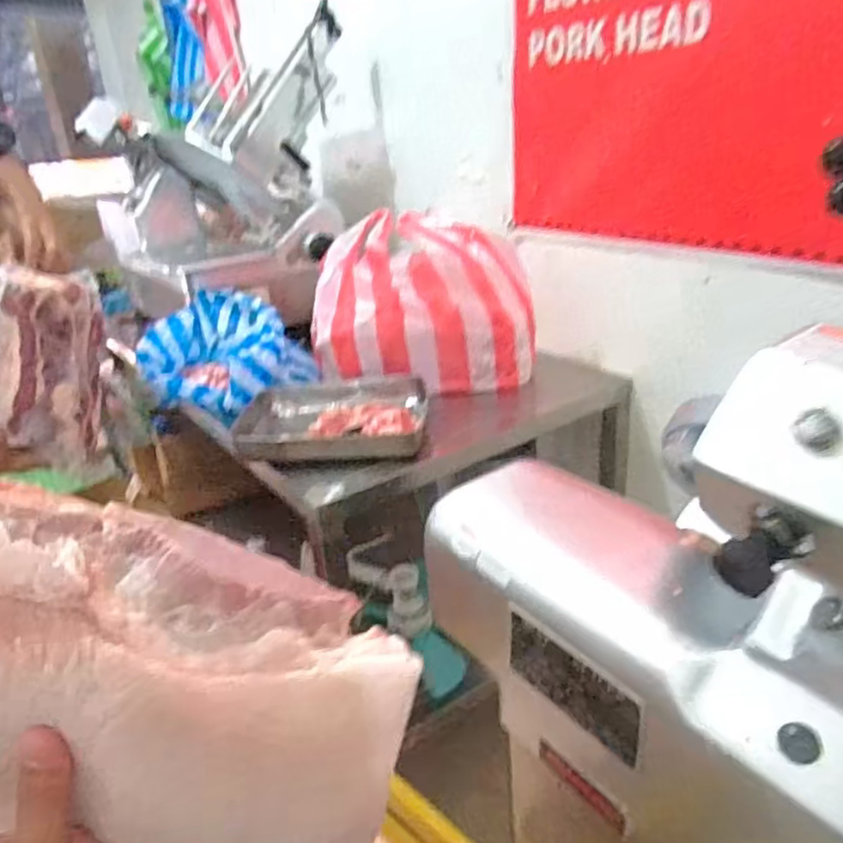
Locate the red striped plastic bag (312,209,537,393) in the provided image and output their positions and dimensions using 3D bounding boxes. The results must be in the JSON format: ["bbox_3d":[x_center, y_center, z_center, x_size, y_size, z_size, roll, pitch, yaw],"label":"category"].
[{"bbox_3d":[0.007,-0.216,1.215,0.394,0.279,0.211,1,24,11],"label":"red striped plastic bag"}]

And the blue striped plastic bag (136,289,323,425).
[{"bbox_3d":[-0.389,-0.138,1.287,0.268,0.148,0.337,-25,31,-39],"label":"blue striped plastic bag"}]

